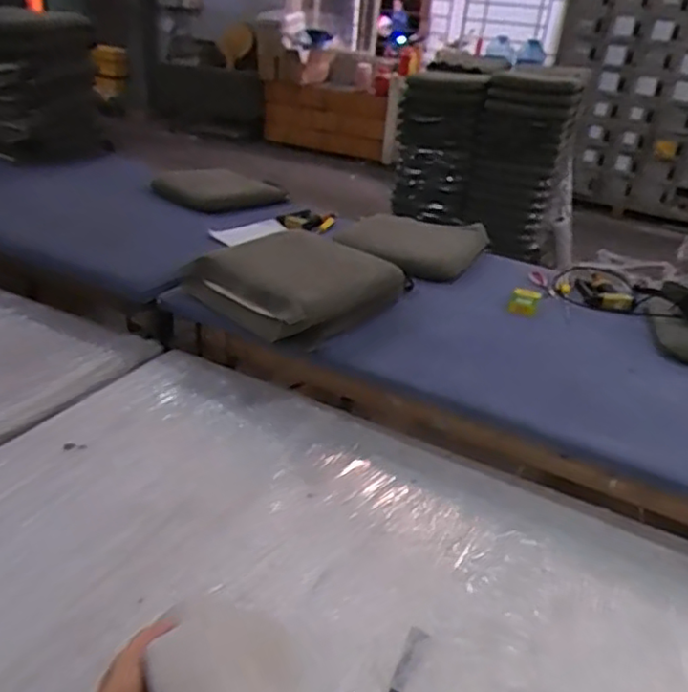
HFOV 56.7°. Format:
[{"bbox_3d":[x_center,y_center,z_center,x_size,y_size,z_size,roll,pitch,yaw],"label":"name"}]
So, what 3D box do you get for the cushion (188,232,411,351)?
[{"bbox_3d":[-0.119,-0.193,1.690,0.451,0.131,0.445,26,35,33],"label":"cushion"}]

